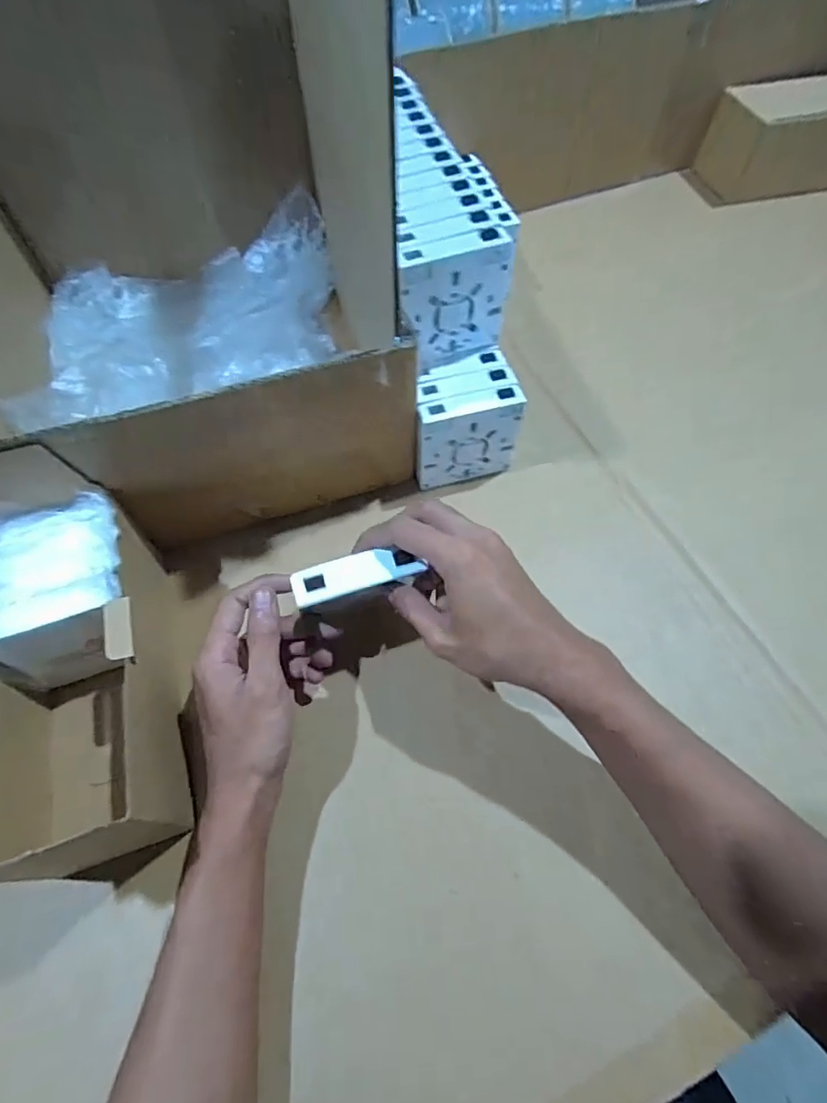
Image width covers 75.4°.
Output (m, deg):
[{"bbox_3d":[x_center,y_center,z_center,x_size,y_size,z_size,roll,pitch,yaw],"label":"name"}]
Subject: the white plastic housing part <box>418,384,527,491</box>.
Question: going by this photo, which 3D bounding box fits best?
[{"bbox_3d":[0.046,-0.096,0.459,0.086,0.086,0.023,-13,62,-8],"label":"white plastic housing part"}]

